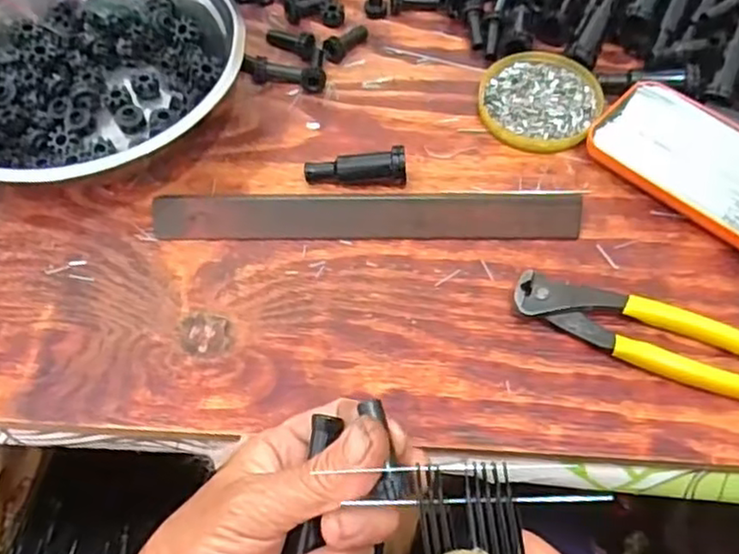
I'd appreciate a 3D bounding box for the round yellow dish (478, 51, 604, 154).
[{"bbox_3d":[0.120,-0.126,0.472,0.082,0.011,0.086,0,60,1],"label":"round yellow dish"}]

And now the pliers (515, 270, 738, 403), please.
[{"bbox_3d":[0.163,0.034,0.375,0.163,0.015,0.037,21,62,12],"label":"pliers"}]

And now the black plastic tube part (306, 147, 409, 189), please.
[{"bbox_3d":[-0.009,-0.073,0.438,0.066,0.023,0.022,3,60,2],"label":"black plastic tube part"}]

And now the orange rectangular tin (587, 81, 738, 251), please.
[{"bbox_3d":[0.216,-0.070,0.427,0.076,0.015,0.142,-40,67,-20],"label":"orange rectangular tin"}]

